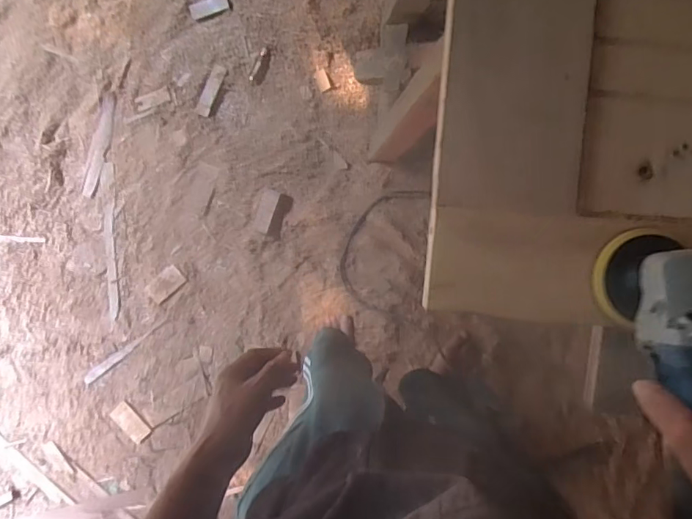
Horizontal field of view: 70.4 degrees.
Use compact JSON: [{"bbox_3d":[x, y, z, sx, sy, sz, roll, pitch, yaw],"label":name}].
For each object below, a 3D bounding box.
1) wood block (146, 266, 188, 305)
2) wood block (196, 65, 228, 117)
[{"bbox_3d":[-0.468,0.065,1.280,0.100,0.014,0.058,-41,92,2],"label":"wood block"},{"bbox_3d":[-0.332,-0.414,1.205,0.034,0.010,0.126,25,93,-1],"label":"wood block"}]

